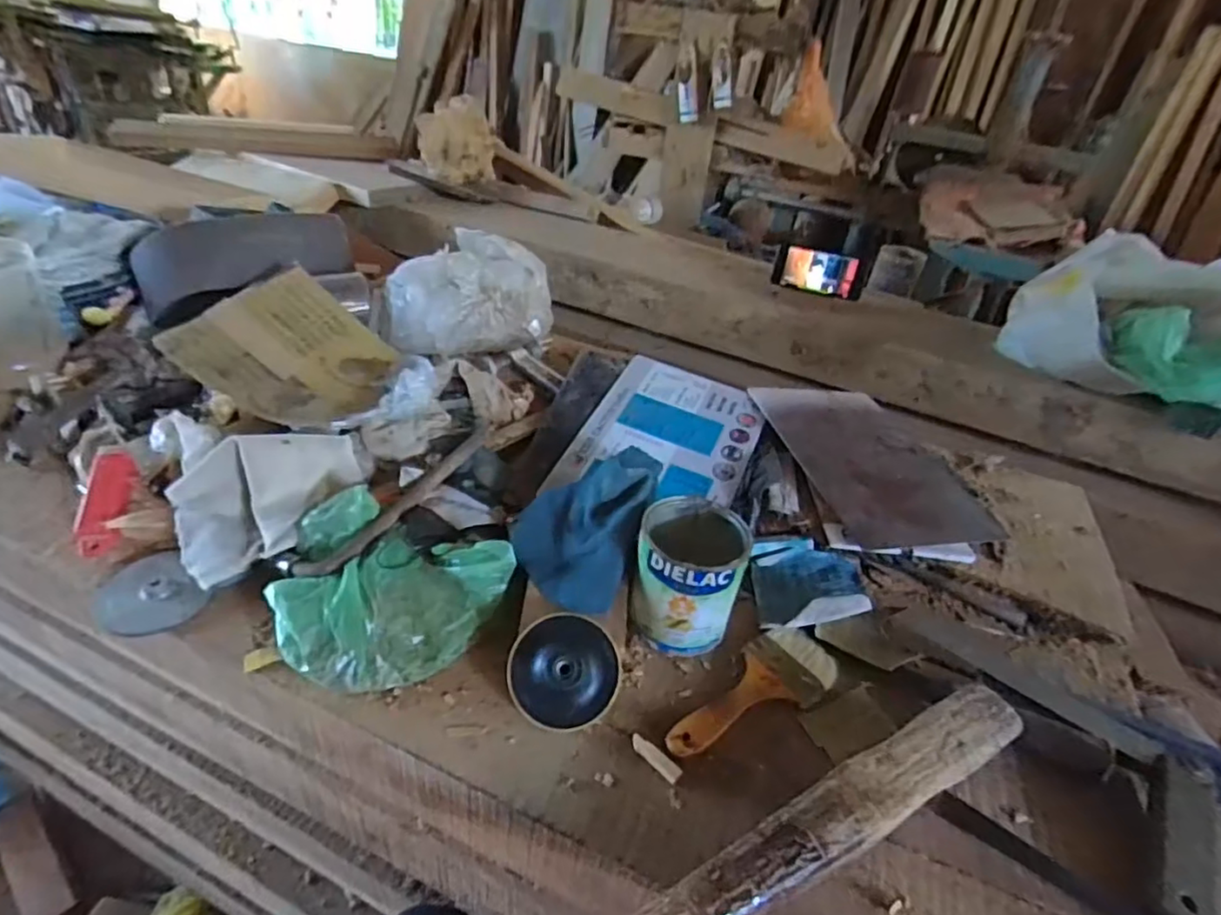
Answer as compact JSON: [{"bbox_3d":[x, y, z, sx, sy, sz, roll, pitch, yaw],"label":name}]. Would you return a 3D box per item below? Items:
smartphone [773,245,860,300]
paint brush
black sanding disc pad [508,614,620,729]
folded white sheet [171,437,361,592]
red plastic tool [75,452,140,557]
[{"bbox_3d":[0.369,-0.331,1.111,0.148,0.073,0.014,17,25,17],"label":"smartphone"},{"bbox_3d":[0.119,0.201,0.546,0.181,0.013,0.072,-13,39,-28],"label":"paint brush"},{"bbox_3d":[-0.037,0.172,0.501,0.088,0.028,0.087,-10,71,-5],"label":"black sanding disc pad"},{"bbox_3d":[-0.323,0.033,0.603,0.177,0.072,0.123,-15,40,-30],"label":"folded white sheet"},{"bbox_3d":[-0.496,0.043,0.613,0.035,0.019,0.112,-3,56,-15],"label":"red plastic tool"}]

